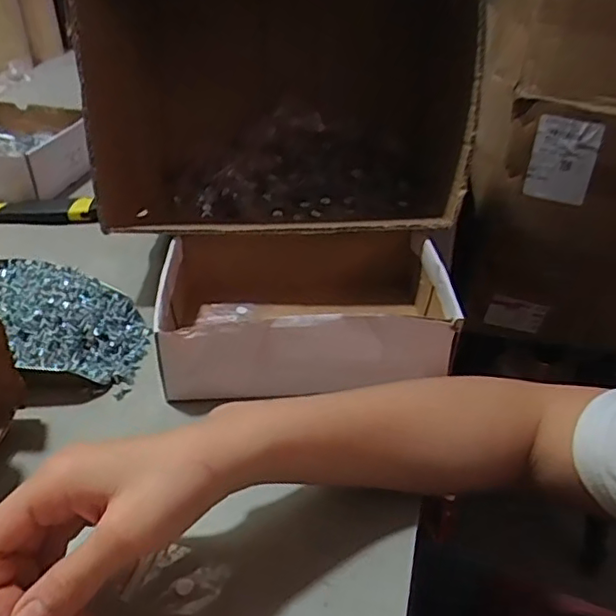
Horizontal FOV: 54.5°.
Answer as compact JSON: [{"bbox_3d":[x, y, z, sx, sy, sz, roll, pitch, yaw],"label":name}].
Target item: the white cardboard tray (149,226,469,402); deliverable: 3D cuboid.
[{"bbox_3d":[0.002,0.001,0.510,0.245,0.083,0.148,1,36,-4],"label":"white cardboard tray"}]

